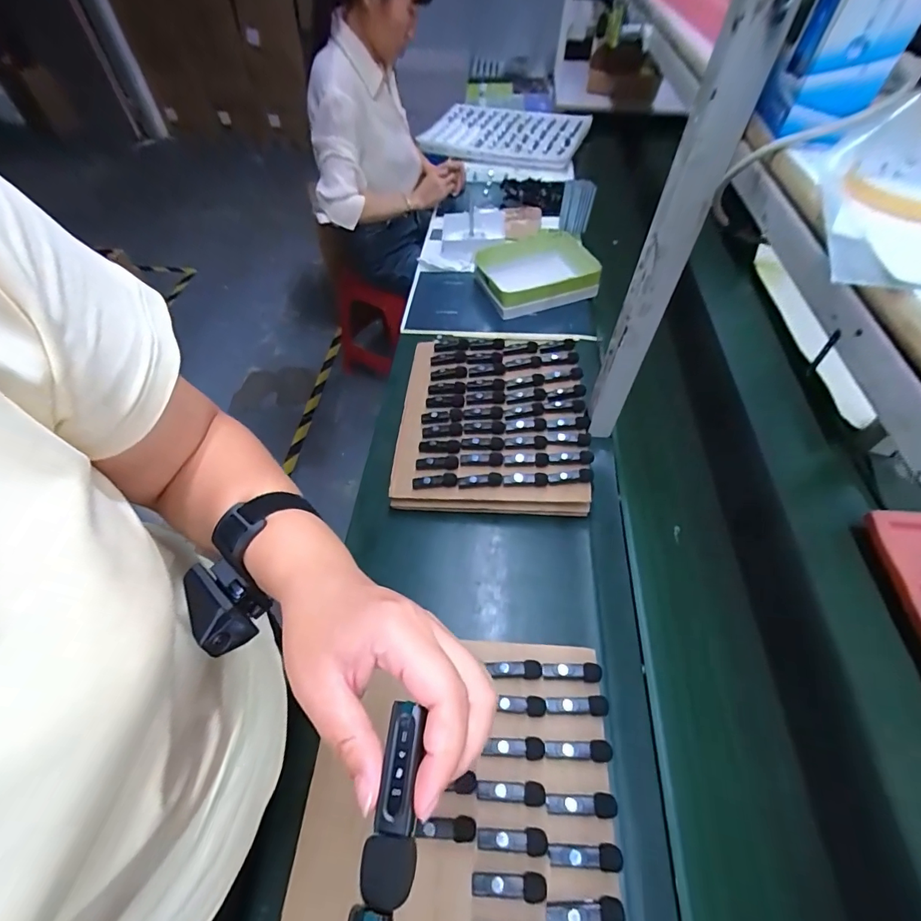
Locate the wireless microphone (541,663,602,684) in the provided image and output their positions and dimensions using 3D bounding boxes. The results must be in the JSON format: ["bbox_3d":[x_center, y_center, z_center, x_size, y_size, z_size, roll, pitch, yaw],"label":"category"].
[{"bbox_3d":[0.123,0.233,0.490,0.064,0.010,0.018,3,54,6],"label":"wireless microphone"}]

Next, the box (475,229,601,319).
[{"bbox_3d":[0.165,-0.434,1.009,0.245,0.062,0.252,-9,55,-7],"label":"box"}]

